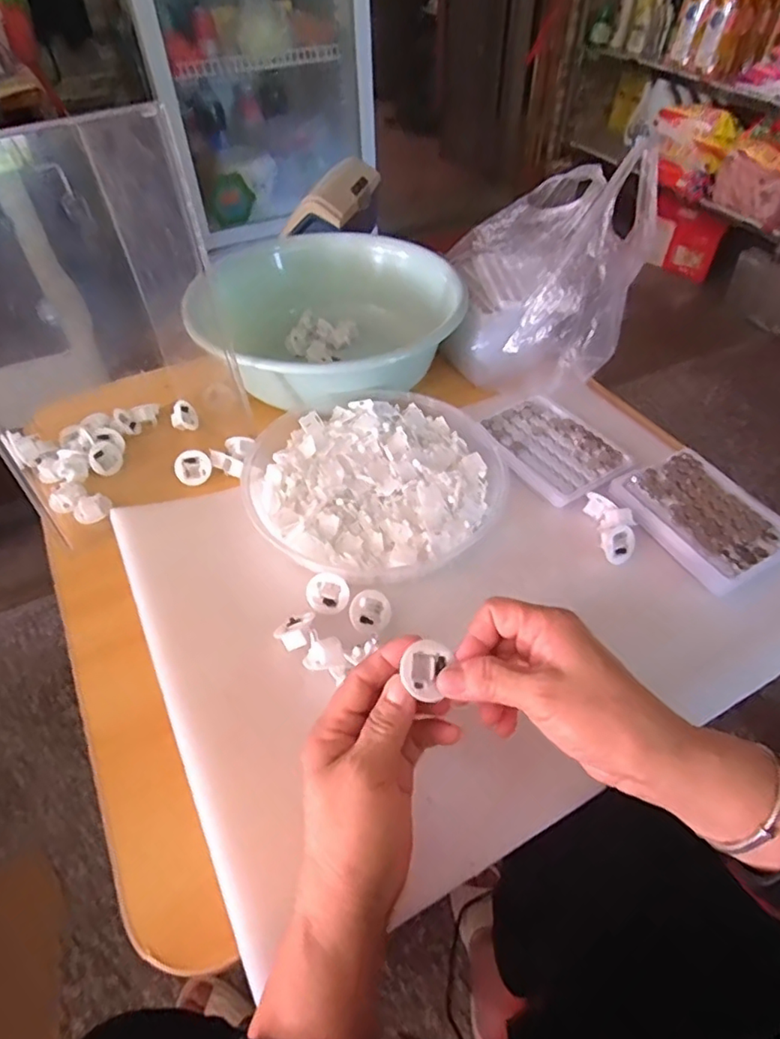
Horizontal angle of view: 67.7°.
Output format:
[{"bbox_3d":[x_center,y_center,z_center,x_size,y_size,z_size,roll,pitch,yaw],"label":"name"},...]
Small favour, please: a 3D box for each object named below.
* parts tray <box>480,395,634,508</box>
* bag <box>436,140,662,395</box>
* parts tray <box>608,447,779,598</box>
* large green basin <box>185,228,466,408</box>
[{"bbox_3d":[0.156,-0.074,0.568,0.101,0.013,0.131,-27,55,-23],"label":"parts tray"},{"bbox_3d":[0.160,-0.275,0.629,0.192,0.178,0.231,11,49,8],"label":"bag"},{"bbox_3d":[0.269,-0.002,0.503,0.098,0.025,0.128,-24,54,-21],"label":"parts tray"},{"bbox_3d":[-0.073,-0.209,0.662,0.258,0.101,0.298,23,52,17],"label":"large green basin"}]

